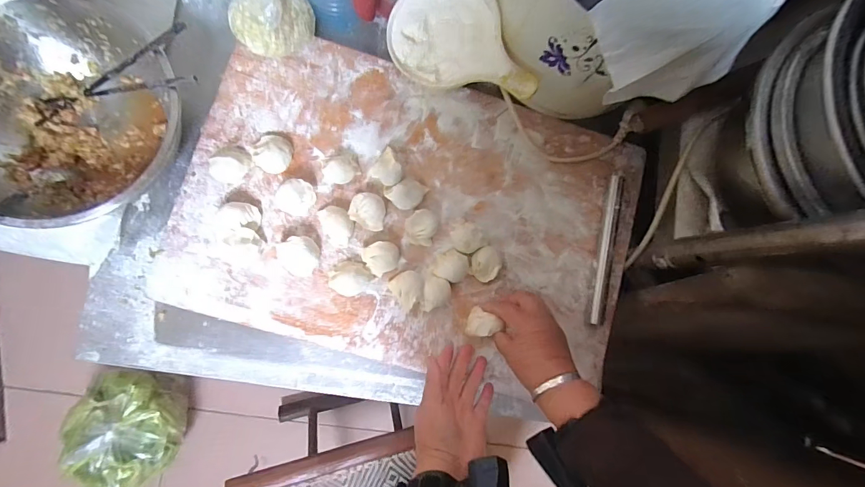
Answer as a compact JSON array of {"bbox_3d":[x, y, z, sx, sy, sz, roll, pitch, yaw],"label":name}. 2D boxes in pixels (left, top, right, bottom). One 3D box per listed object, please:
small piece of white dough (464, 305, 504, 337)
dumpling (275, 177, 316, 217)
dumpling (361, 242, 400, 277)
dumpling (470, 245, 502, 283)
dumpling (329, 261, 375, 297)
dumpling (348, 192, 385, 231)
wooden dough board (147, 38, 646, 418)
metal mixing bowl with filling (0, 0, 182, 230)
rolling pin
[{"bbox_3d":[0.067,0.102,0.484,0.041,0.022,0.035,12,81,24],"label":"small piece of white dough"},{"bbox_3d":[-0.173,-0.058,0.481,0.040,0.026,0.045,39,81,-1],"label":"dumpling"},{"bbox_3d":[-0.065,0.017,0.494,0.044,0.018,0.040,1,84,-6],"label":"dumpling"},{"bbox_3d":[0.070,0.027,0.504,0.036,0.025,0.046,10,83,-5],"label":"dumpling"},{"bbox_3d":[-0.103,0.044,0.483,0.052,0.021,0.043,6,84,-6],"label":"dumpling"},{"bbox_3d":[-0.083,-0.040,0.492,0.044,0.024,0.044,1,84,-6],"label":"dumpling"},{"bbox_3d":[-0.015,-0.037,0.504,0.576,0.031,0.387,17,82,-4],"label":"wooden dough board"},{"bbox_3d":[-0.415,-0.144,0.438,0.237,0.086,0.235,1,84,-6],"label":"metal mixing bowl with filling"},{"bbox_3d":[0.238,0.005,0.527,0.018,0.022,0.209,10,83,-5],"label":"rolling pin"}]

